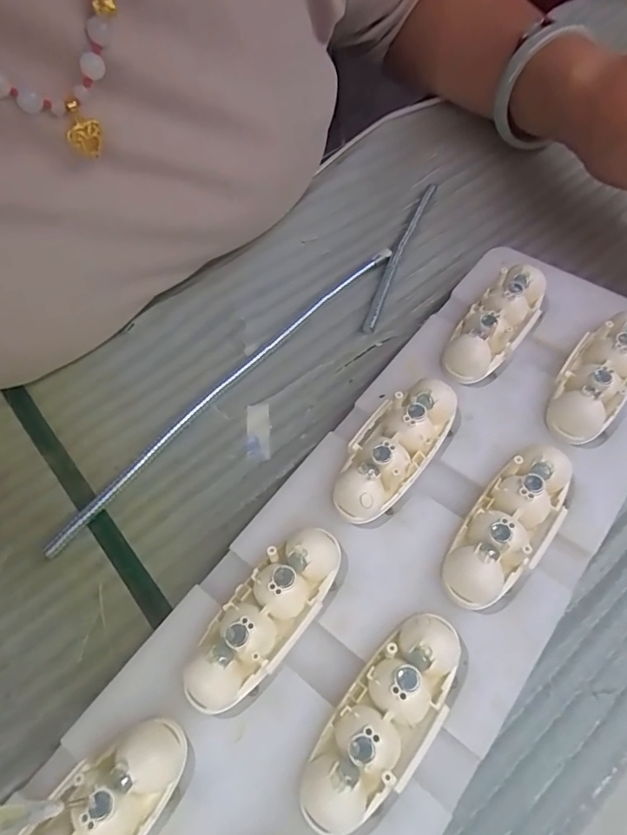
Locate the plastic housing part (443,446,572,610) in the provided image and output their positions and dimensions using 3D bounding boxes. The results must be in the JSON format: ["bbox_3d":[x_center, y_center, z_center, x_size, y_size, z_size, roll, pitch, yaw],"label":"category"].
[{"bbox_3d":[0.065,0.035,0.172,0.023,0.018,0.059,34,67,21],"label":"plastic housing part"}]

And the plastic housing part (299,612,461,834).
[{"bbox_3d":[0.020,0.085,0.147,0.023,0.015,0.061,35,67,22],"label":"plastic housing part"}]

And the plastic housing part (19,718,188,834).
[{"bbox_3d":[-0.060,0.109,0.138,0.024,0.018,0.059,31,66,20],"label":"plastic housing part"}]

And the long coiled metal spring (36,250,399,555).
[{"bbox_3d":[-0.035,-0.018,0.243,0.011,0.006,0.209,37,68,22],"label":"long coiled metal spring"}]

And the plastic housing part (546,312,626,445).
[{"bbox_3d":[0.110,-0.016,0.199,0.025,0.018,0.058,31,66,20],"label":"plastic housing part"}]

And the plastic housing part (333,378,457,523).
[{"bbox_3d":[0.029,0.010,0.191,0.026,0.015,0.059,30,66,20],"label":"plastic housing part"}]

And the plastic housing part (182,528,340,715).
[{"bbox_3d":[-0.016,0.062,0.164,0.023,0.015,0.061,34,67,21],"label":"plastic housing part"}]

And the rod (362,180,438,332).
[{"bbox_3d":[0.046,-0.087,0.276,0.008,0.004,0.111,18,62,14],"label":"rod"}]

